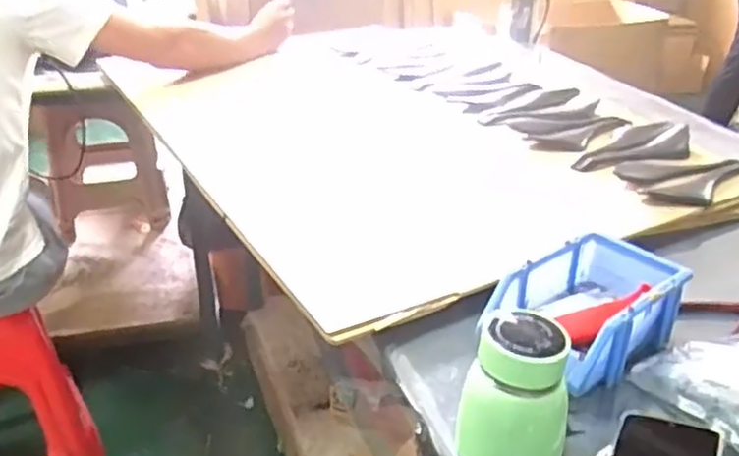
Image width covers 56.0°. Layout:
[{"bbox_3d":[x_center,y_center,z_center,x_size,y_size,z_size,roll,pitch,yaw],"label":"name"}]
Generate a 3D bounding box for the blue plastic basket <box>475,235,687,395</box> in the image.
[{"bbox_3d":[0.208,0.075,0.659,0.191,0.065,0.120,-22,36,-35],"label":"blue plastic basket"}]

